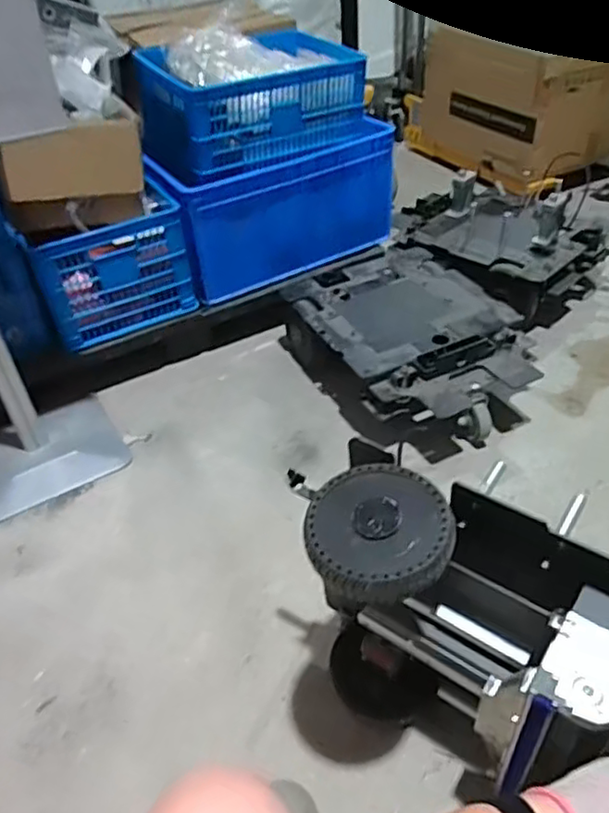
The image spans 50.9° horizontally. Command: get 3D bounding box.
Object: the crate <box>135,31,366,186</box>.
[{"bbox_3d":[-0.132,-0.784,1.626,0.566,0.213,0.353,-18,42,-16],"label":"crate"}]

